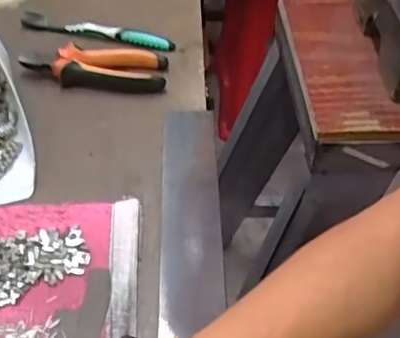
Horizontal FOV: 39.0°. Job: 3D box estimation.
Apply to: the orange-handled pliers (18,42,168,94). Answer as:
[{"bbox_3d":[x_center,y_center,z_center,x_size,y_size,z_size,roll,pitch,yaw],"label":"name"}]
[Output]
[{"bbox_3d":[-0.111,-0.109,0.595,0.149,0.021,0.055,3,46,-1],"label":"orange-handled pliers"}]

